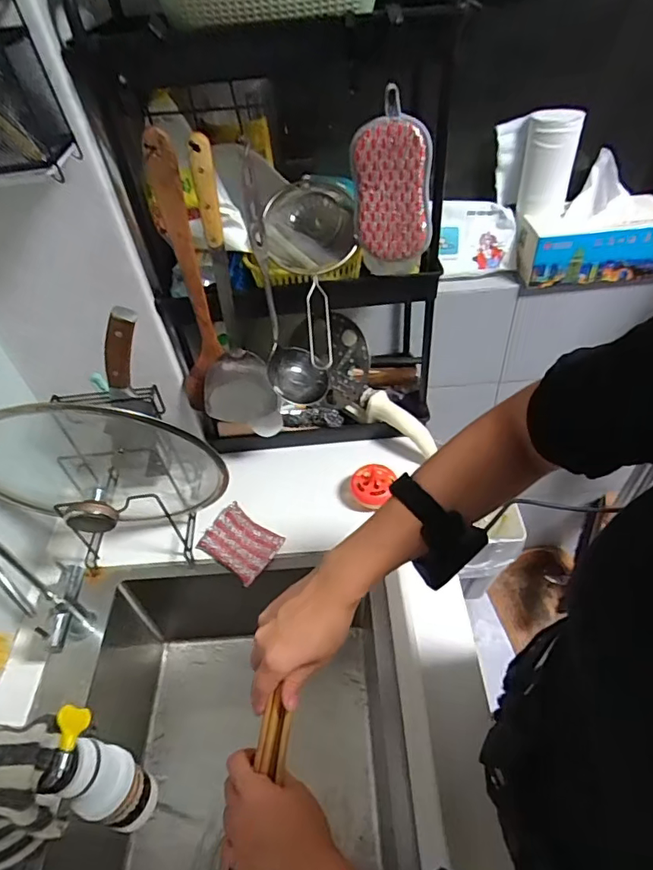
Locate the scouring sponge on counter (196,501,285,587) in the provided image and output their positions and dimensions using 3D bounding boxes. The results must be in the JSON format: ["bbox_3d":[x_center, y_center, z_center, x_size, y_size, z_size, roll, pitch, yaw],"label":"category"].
[{"bbox_3d":[-0.125,0.156,0.743,0.107,0.020,0.081,26,55,28],"label":"scouring sponge on counter"}]

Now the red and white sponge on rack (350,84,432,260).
[{"bbox_3d":[0.072,-0.278,0.564,0.087,0.157,0.027,10,49,16],"label":"red and white sponge on rack"}]

